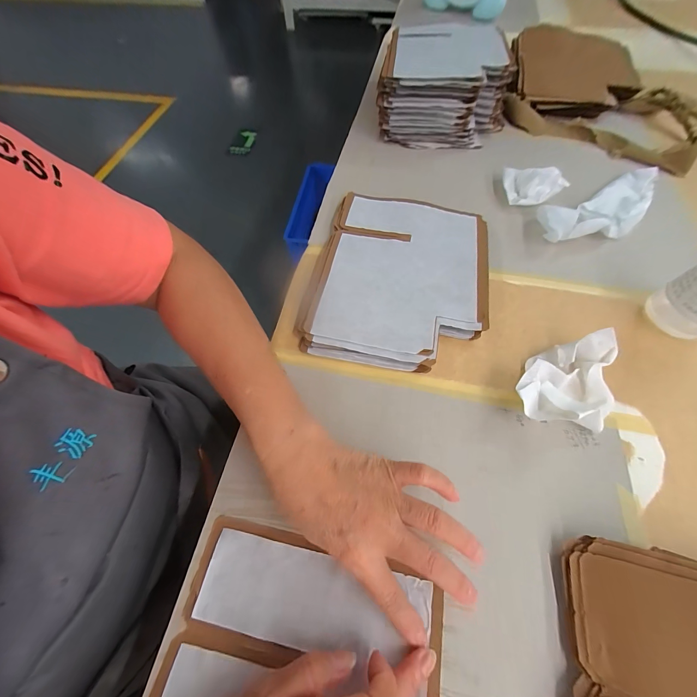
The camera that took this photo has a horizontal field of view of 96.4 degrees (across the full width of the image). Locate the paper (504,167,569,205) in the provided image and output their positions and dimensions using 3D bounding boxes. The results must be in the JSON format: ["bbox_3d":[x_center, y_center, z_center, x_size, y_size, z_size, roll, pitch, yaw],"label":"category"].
[{"bbox_3d":[0.281,-0.247,0.469,0.091,0.038,0.056,13,62,6],"label":"paper"}]

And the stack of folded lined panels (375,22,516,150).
[{"bbox_3d":[0.177,-0.505,0.581,0.225,0.101,0.286,7,61,3],"label":"stack of folded lined panels"}]

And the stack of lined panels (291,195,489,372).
[{"bbox_3d":[0.066,-0.093,0.390,0.206,0.023,0.253,12,62,6],"label":"stack of lined panels"}]

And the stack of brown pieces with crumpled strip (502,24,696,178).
[{"bbox_3d":[0.477,-0.467,0.571,0.396,0.088,0.255,31,66,17],"label":"stack of brown pieces with crumpled strip"}]

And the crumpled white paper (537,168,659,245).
[{"bbox_3d":[0.372,-0.203,0.451,0.219,0.029,0.087,-23,64,-13],"label":"crumpled white paper"}]

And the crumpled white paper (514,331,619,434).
[{"bbox_3d":[0.221,0.038,0.309,0.125,0.040,0.085,-20,63,-12],"label":"crumpled white paper"}]

